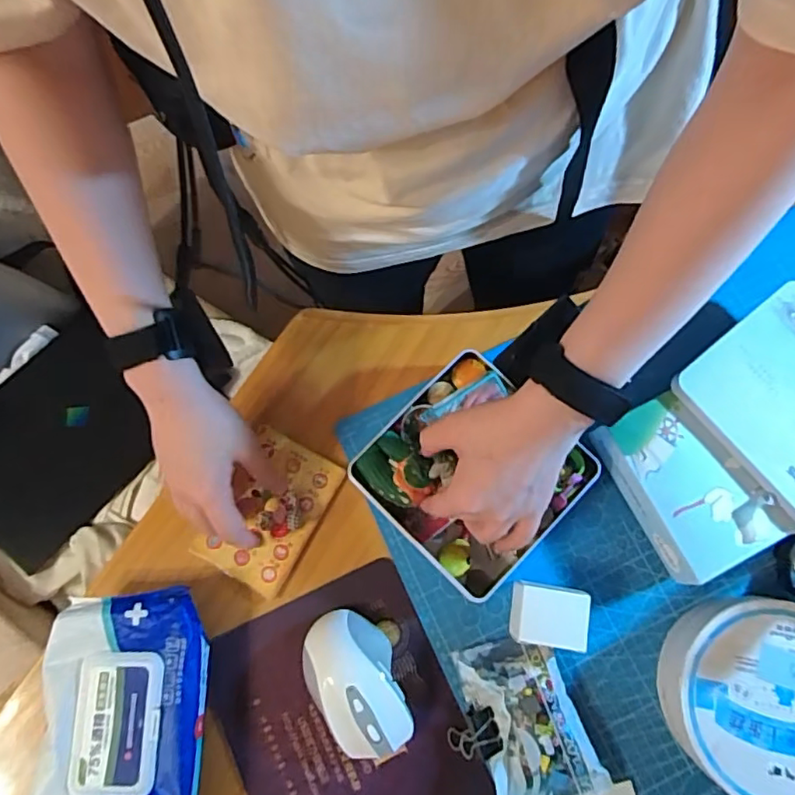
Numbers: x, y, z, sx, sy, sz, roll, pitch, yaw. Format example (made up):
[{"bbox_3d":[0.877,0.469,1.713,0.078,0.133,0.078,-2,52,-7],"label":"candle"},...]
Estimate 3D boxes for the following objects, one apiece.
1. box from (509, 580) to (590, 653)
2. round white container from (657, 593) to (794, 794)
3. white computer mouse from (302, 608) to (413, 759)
[{"bbox_3d":[0.117,0.169,0.453,0.052,0.041,0.044,8,77,4],"label":"box"},{"bbox_3d":[0.271,0.222,0.429,0.135,0.054,0.134,0,76,2],"label":"round white container"},{"bbox_3d":[-0.035,0.222,0.449,0.068,0.042,0.106,-18,77,-3],"label":"white computer mouse"}]

